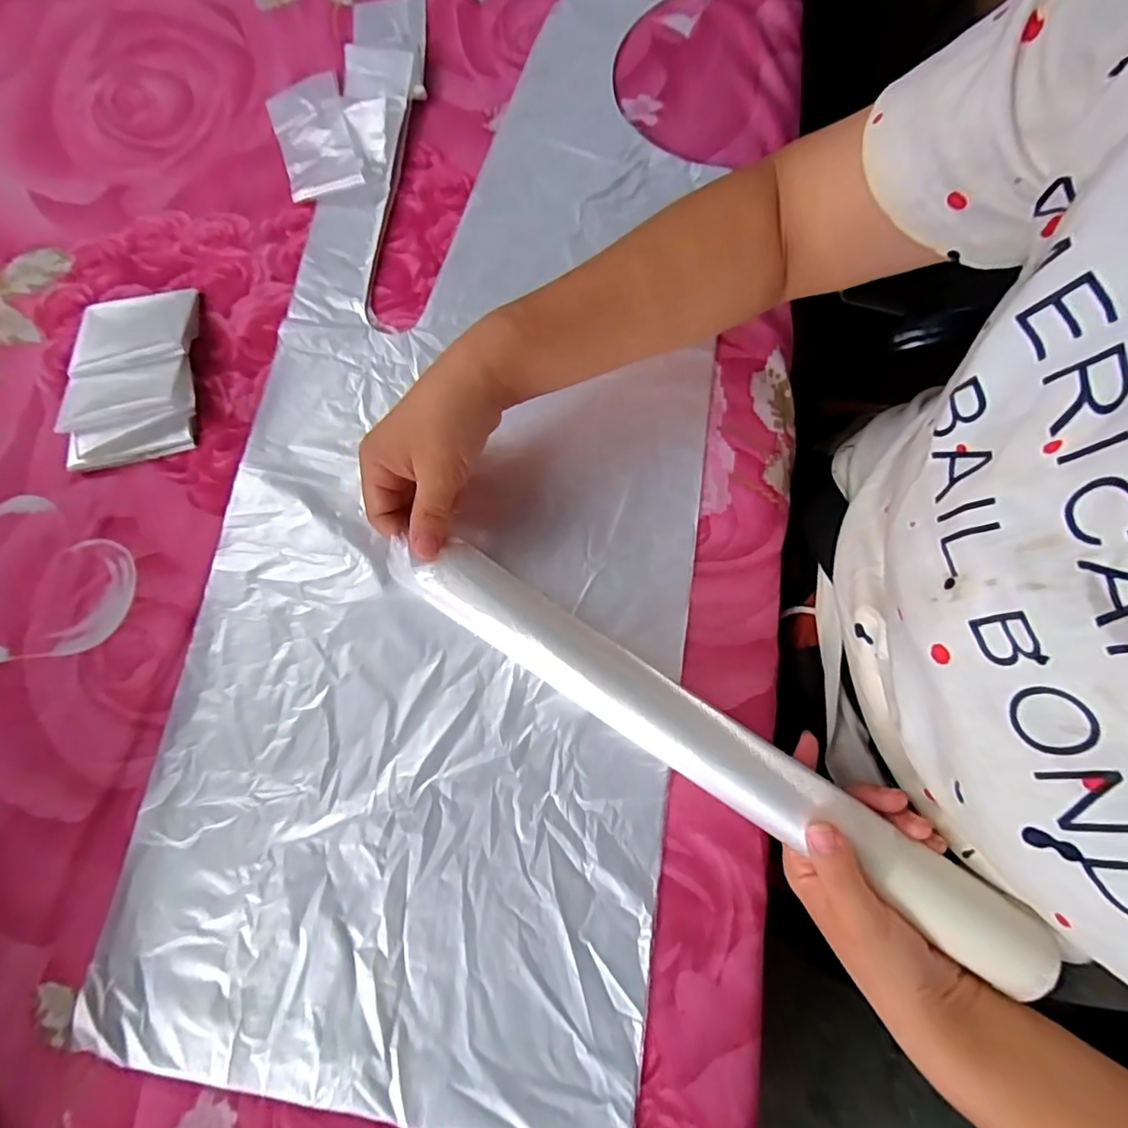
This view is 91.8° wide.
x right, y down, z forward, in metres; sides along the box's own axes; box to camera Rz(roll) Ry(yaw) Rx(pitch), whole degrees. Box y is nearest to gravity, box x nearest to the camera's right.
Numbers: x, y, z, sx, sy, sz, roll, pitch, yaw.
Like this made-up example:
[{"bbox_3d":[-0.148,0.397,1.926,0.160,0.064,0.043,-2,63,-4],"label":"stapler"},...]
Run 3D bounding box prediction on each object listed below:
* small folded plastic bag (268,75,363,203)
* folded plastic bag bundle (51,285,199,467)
[{"bbox_3d":[-0.198,-0.337,0.430,0.058,0.017,0.126,-19,77,-3],"label":"small folded plastic bag"},{"bbox_3d":[-0.304,-0.134,0.385,0.085,0.018,0.126,-10,77,0],"label":"folded plastic bag bundle"}]

